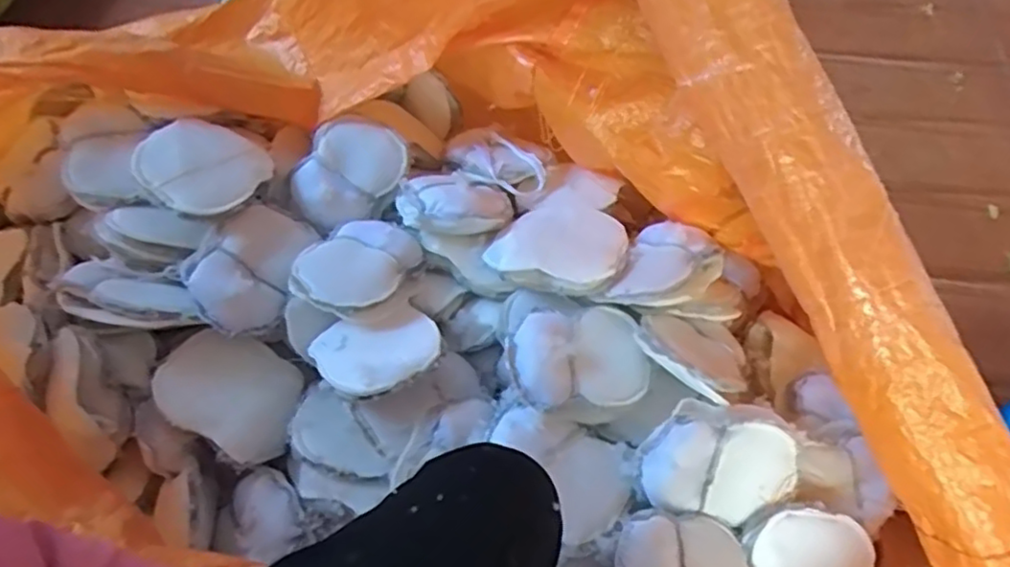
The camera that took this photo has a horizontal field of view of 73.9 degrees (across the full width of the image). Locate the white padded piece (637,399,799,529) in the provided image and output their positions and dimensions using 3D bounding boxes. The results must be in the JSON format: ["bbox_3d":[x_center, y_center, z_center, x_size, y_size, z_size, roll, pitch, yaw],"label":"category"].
[{"bbox_3d":[0.244,0.216,0.787,0.182,0.153,0.060,1,13,-6],"label":"white padded piece"}]

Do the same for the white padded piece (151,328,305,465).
[{"bbox_3d":[-0.342,0.135,0.840,0.178,0.033,0.137,33,55,-5],"label":"white padded piece"}]

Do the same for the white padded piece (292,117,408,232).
[{"bbox_3d":[-0.229,-0.157,0.967,0.136,0.030,0.170,29,77,0],"label":"white padded piece"}]

